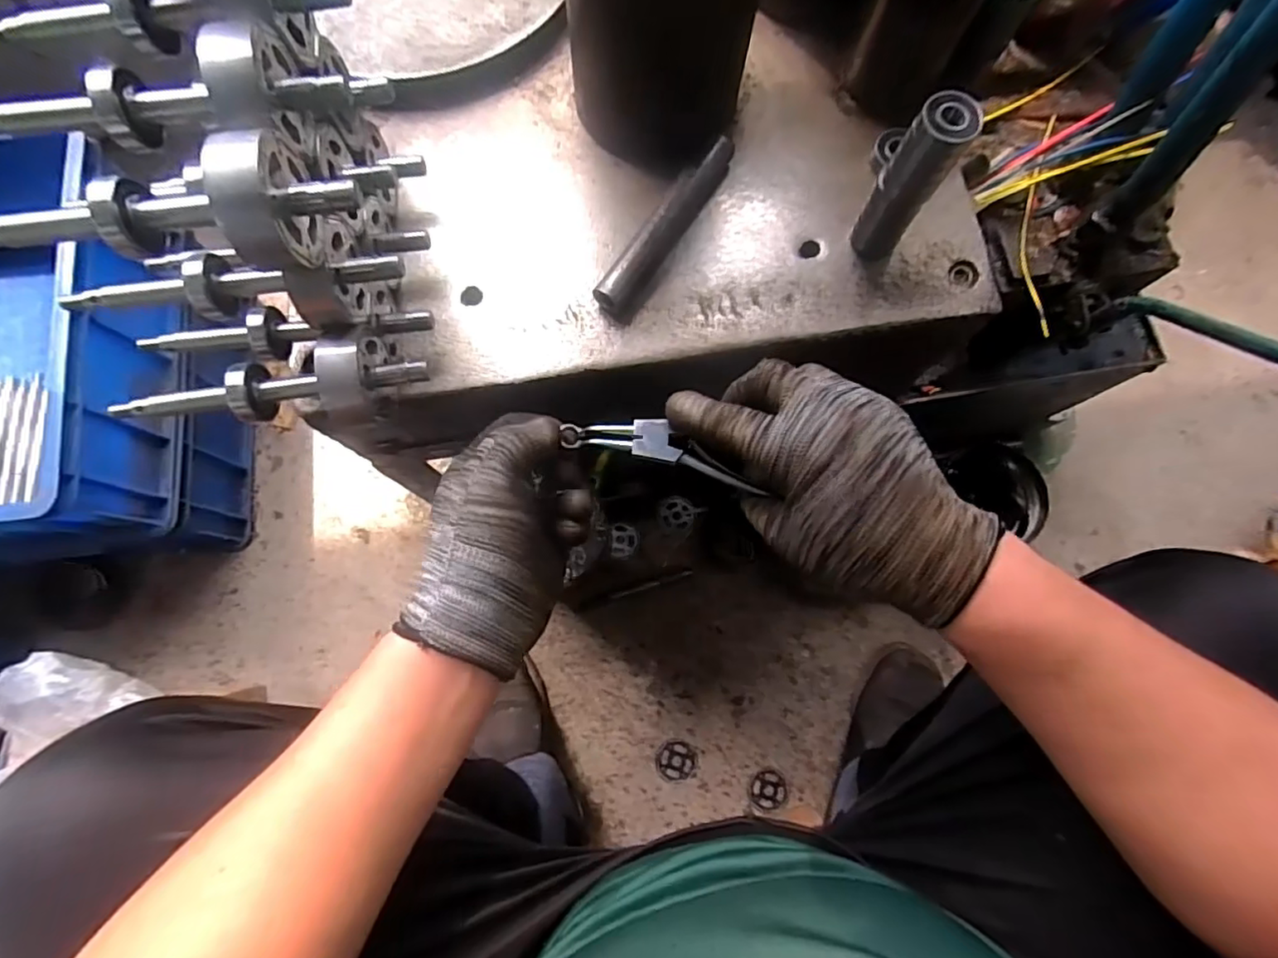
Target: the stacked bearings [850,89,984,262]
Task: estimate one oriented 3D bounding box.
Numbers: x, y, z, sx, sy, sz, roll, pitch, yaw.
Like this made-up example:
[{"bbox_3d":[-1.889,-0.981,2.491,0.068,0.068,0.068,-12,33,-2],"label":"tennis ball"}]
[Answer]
[{"bbox_3d":[0.157,-0.172,0.355,0.030,0.106,0.026,38,79,7],"label":"stacked bearings"}]

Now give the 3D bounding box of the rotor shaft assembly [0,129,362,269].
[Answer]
[{"bbox_3d":[-0.197,-0.112,0.244,0.147,0.043,0.044,-1,77,-2],"label":"rotor shaft assembly"}]

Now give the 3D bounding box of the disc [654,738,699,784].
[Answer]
[{"bbox_3d":[0.047,0.346,0.738,0.052,0.004,0.050,0,77,-1],"label":"disc"}]

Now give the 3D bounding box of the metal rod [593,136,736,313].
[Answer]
[{"bbox_3d":[0.017,-0.166,0.392,0.020,0.022,0.139,33,78,6],"label":"metal rod"}]

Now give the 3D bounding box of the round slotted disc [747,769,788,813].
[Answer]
[{"bbox_3d":[0.157,0.378,0.731,0.049,0.006,0.045,0,77,-1],"label":"round slotted disc"}]

